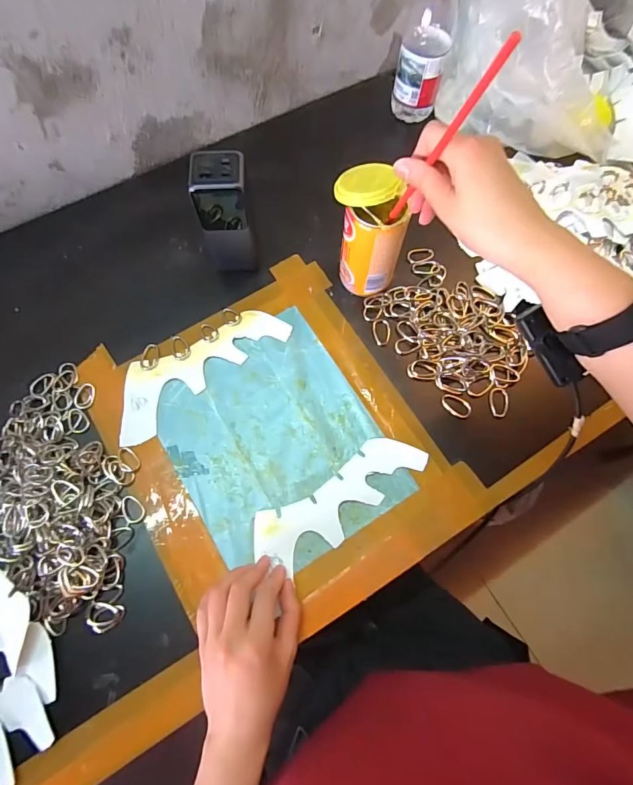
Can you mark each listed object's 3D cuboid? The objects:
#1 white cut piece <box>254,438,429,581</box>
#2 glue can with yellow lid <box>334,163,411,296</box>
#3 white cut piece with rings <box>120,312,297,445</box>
[{"bbox_3d":[0.025,0.107,0.406,0.187,0.006,0.062,-32,75,-11],"label":"white cut piece"},{"bbox_3d":[0.056,-0.169,0.436,0.065,0.133,0.070,0,72,0],"label":"glue can with yellow lid"},{"bbox_3d":[-0.135,-0.032,0.456,0.214,0.004,0.077,-35,75,-11],"label":"white cut piece with rings"}]

